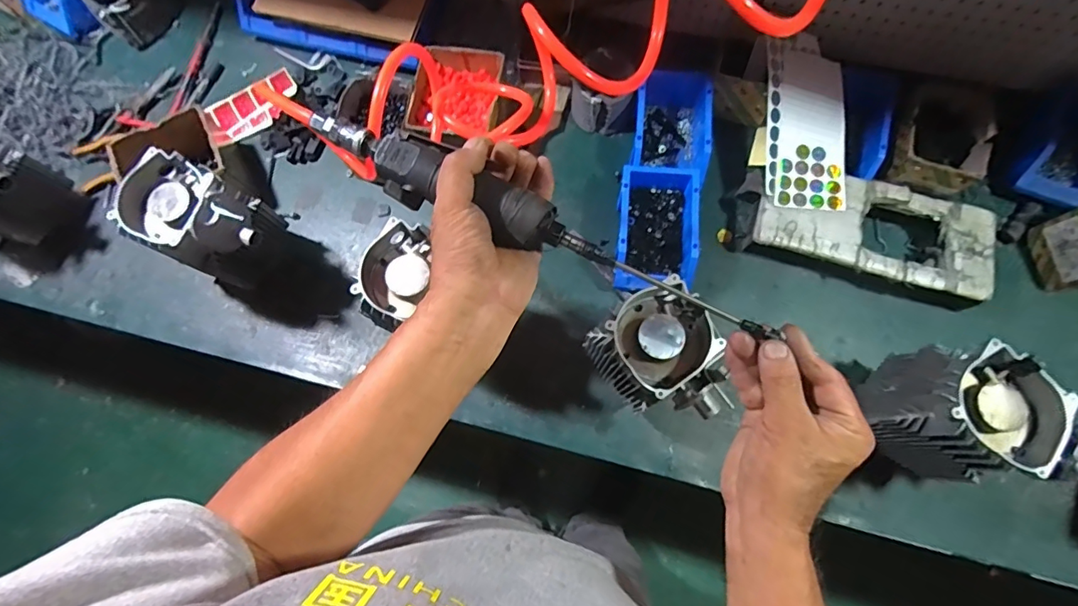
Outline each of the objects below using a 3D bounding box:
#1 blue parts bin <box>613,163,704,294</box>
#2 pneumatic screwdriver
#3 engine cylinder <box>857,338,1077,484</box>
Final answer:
[{"bbox_3d":[0.178,-0.113,0.756,0.116,0.077,0.184,5,75,3],"label":"blue parts bin"},{"bbox_3d":[-0.003,-0.059,0.374,0.375,0.034,0.050,25,77,3],"label":"pneumatic screwdriver"},{"bbox_3d":[0.503,0.141,0.617,0.137,0.213,0.124,33,78,10],"label":"engine cylinder"}]

